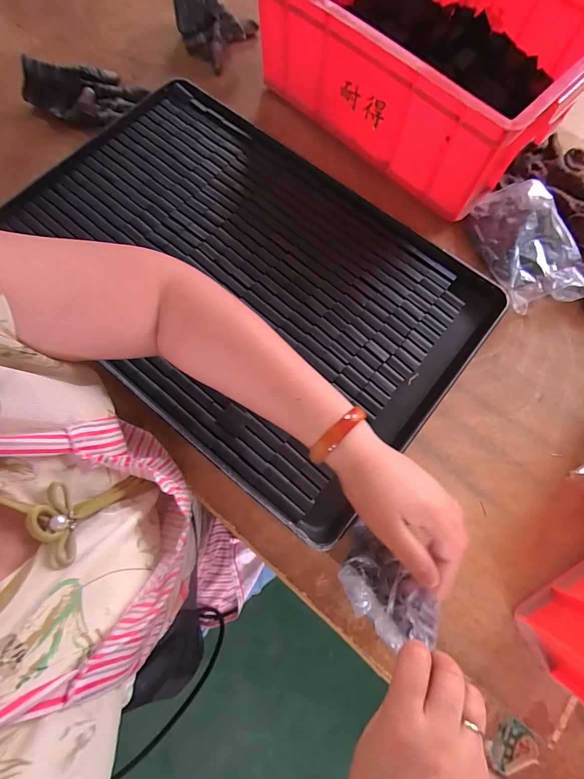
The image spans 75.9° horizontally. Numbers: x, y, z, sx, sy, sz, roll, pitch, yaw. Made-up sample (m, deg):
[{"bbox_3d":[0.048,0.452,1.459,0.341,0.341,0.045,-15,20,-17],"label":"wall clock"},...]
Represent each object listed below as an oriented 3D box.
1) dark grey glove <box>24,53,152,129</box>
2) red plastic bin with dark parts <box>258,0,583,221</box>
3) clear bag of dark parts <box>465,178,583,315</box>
[{"bbox_3d":[-0.313,-0.448,0.554,0.168,0.052,0.093,24,74,6],"label":"dark grey glove"},{"bbox_3d":[0.203,-0.483,0.527,0.418,0.172,0.334,41,76,10],"label":"red plastic bin with dark parts"},{"bbox_3d":[0.317,-0.196,0.497,0.121,0.034,0.180,-16,74,-6],"label":"clear bag of dark parts"}]

